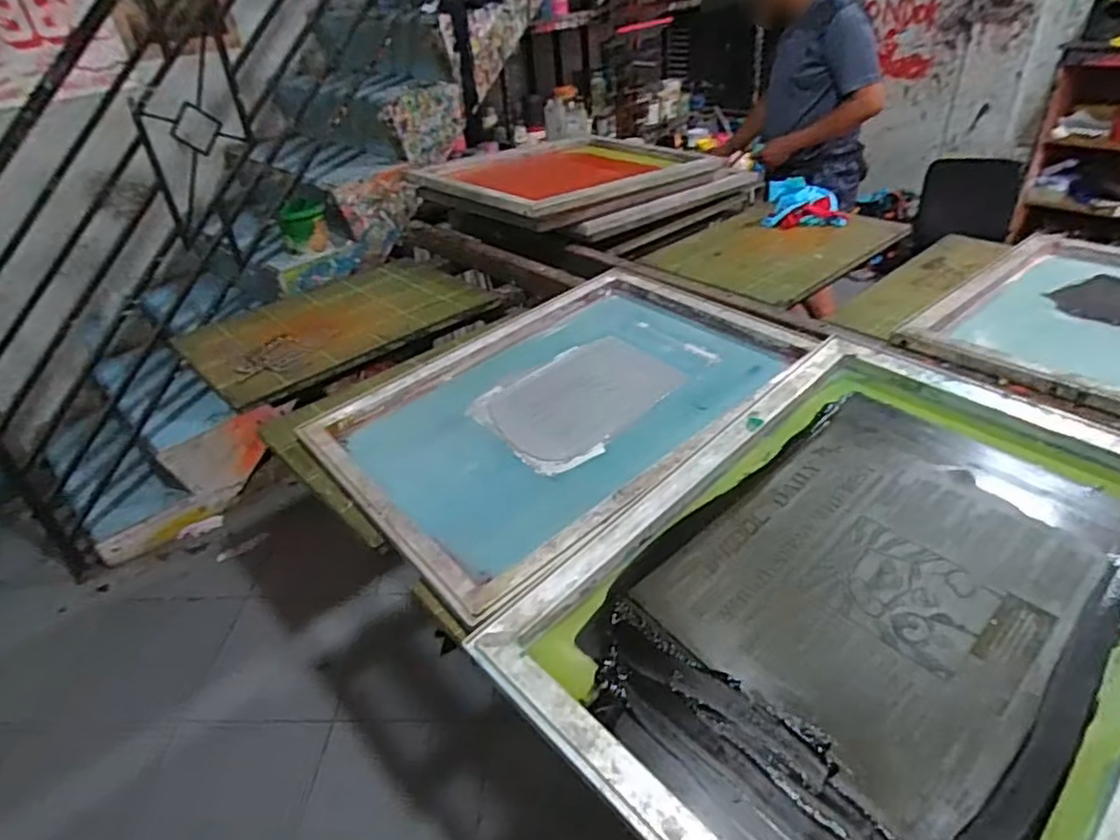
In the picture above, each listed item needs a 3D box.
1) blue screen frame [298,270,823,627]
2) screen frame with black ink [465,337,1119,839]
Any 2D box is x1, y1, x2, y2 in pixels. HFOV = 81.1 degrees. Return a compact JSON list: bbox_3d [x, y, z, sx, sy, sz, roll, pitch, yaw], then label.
[{"bbox_3d":[0.010,-0.043,1.060,0.743,0.051,0.544,-32,38,-29],"label":"blue screen frame"},{"bbox_3d":[0.356,0.167,0.701,0.757,0.052,0.535,-32,43,-30],"label":"screen frame with black ink"}]

